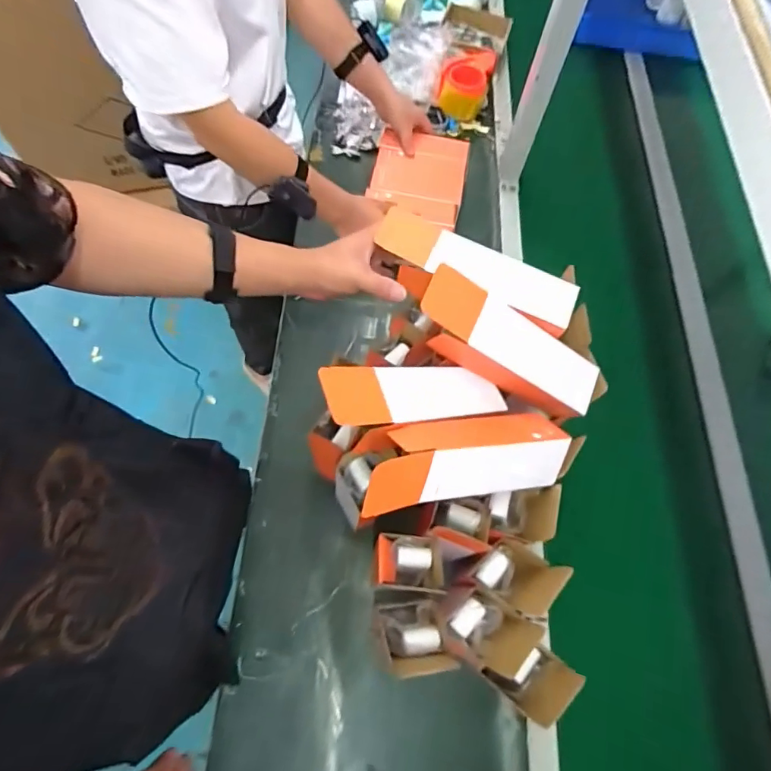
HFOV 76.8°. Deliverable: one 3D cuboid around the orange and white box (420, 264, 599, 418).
[{"bbox_3d":[0.137,-0.046,0.565,0.238,0.065,0.074,31,68,-17],"label":"orange and white box"}]

